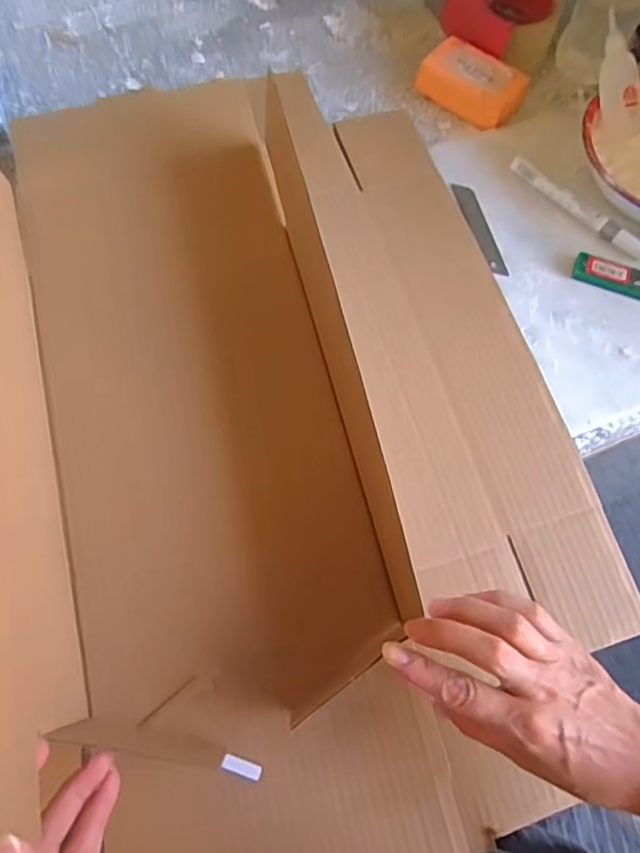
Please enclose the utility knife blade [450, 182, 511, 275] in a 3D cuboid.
[{"bbox_3d":[0.145,-0.177,0.532,0.018,0.004,0.102,-15,71,-8],"label":"utility knife blade"}]

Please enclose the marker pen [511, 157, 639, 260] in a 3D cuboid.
[{"bbox_3d":[0.233,-0.198,0.535,0.015,0.013,0.143,-42,73,-18],"label":"marker pen"}]

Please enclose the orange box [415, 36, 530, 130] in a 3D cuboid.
[{"bbox_3d":[0.150,-0.342,0.589,0.101,0.037,0.063,39,73,9],"label":"orange box"}]

